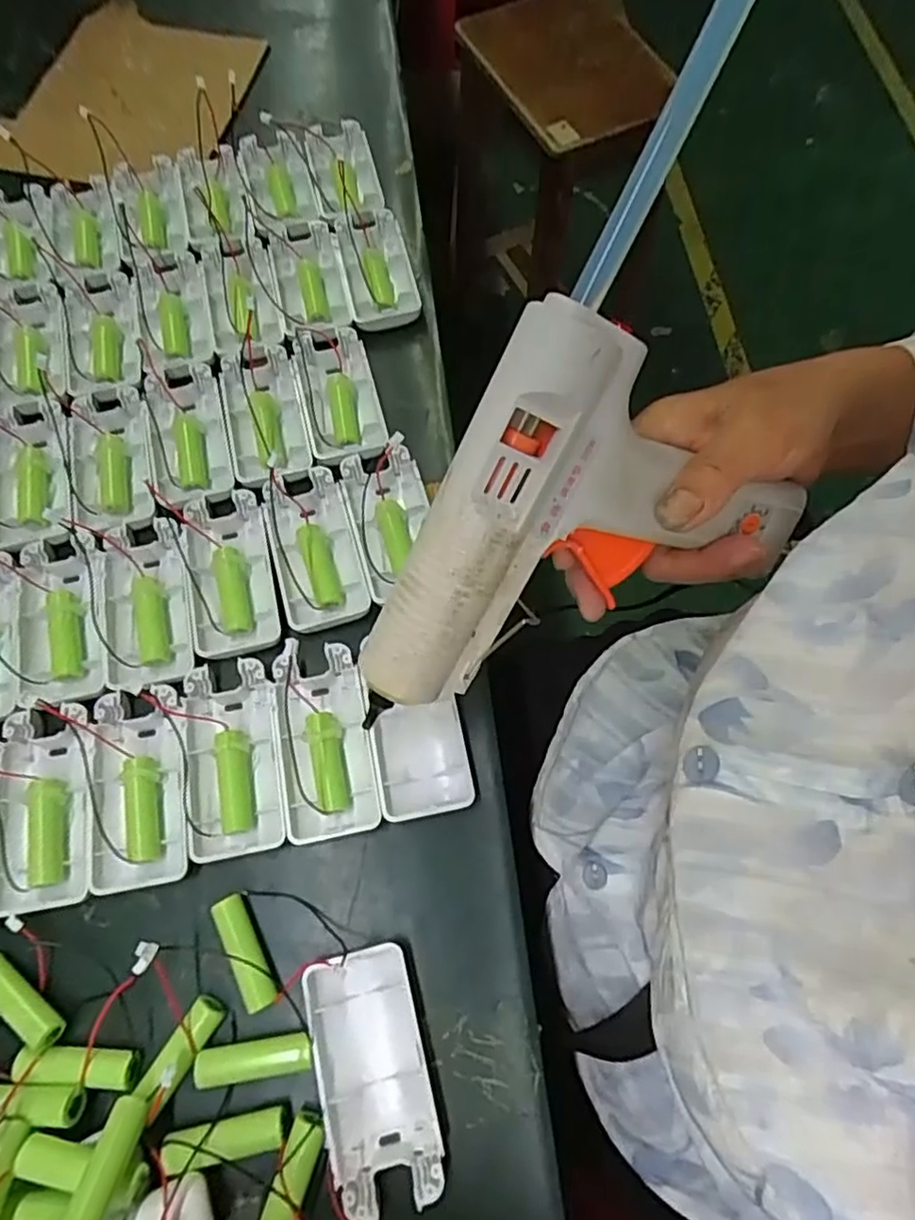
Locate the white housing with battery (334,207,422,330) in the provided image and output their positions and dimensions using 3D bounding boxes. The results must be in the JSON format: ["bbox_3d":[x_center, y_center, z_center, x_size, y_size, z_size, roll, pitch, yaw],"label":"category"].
[{"bbox_3d":[-0.054,-0.226,0.430,0.043,0.013,0.087,-13,73,-5],"label":"white housing with battery"}]

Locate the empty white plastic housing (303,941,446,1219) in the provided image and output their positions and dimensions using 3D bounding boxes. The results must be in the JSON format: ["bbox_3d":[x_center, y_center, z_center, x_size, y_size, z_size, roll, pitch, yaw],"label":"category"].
[{"bbox_3d":[-0.036,0.198,0.285,0.046,0.017,0.093,-13,73,-5],"label":"empty white plastic housing"}]

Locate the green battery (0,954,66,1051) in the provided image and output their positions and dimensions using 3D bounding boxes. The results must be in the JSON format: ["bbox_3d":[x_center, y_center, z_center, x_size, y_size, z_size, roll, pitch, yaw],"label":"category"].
[{"bbox_3d":[-0.194,0.171,0.291,0.051,0.014,0.014,33,74,9],"label":"green battery"}]

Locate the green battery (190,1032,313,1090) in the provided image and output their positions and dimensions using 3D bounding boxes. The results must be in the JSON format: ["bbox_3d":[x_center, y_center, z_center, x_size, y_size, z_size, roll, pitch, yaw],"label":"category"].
[{"bbox_3d":[-0.087,0.194,0.287,0.049,0.012,0.014,-7,72,-4],"label":"green battery"}]

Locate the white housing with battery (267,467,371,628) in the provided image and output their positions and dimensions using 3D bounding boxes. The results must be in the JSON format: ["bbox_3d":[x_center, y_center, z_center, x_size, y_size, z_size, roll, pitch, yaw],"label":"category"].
[{"bbox_3d":[-0.080,-0.035,0.371,0.044,0.020,0.094,-15,73,-6],"label":"white housing with battery"}]

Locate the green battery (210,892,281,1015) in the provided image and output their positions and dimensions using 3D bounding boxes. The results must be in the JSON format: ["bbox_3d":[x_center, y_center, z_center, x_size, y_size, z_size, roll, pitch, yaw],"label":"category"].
[{"bbox_3d":[-0.096,0.155,0.302,0.015,0.016,0.049,-28,75,-10],"label":"green battery"}]

